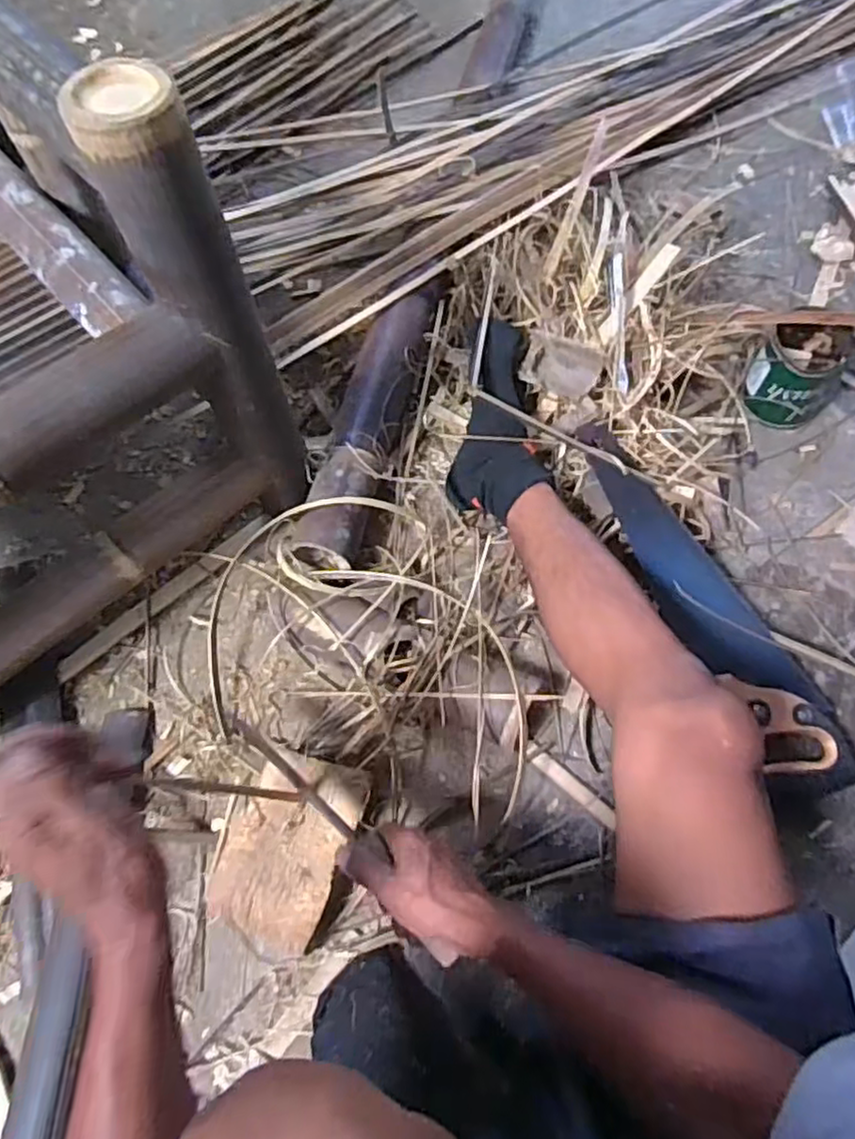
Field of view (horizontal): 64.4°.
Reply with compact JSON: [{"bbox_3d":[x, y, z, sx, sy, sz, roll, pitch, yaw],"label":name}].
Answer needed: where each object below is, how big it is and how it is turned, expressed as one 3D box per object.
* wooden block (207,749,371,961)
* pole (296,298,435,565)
[{"bbox_3d":[-0.142,0.278,0.678,0.123,0.054,0.182,20,68,10],"label":"wooden block"},{"bbox_3d":[-0.073,-0.187,0.865,0.074,0.075,0.392,12,67,7],"label":"pole"}]

